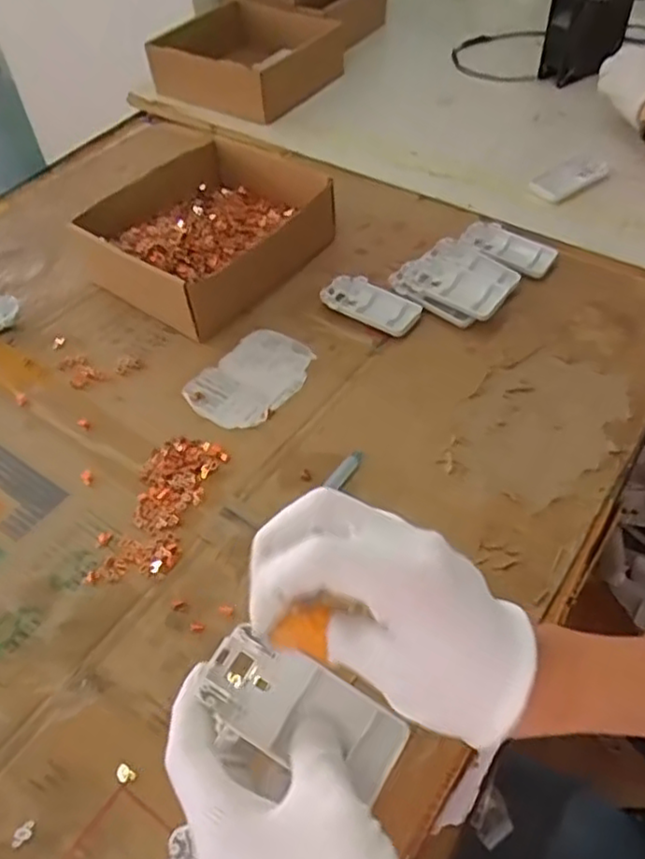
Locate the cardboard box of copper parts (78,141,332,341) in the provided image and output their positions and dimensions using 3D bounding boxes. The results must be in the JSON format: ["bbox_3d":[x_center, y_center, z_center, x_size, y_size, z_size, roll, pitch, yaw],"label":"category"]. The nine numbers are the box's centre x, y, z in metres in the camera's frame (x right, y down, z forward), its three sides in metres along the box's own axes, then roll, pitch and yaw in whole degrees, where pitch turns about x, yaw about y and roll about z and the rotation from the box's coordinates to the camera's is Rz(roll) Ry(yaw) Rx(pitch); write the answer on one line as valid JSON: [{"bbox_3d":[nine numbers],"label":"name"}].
[{"bbox_3d":[-0.114,-0.216,0.718,0.197,0.060,0.241,34,61,25],"label":"cardboard box of copper parts"}]

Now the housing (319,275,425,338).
[{"bbox_3d":[0.047,-0.121,0.662,0.097,0.016,0.048,30,60,23],"label":"housing"}]

